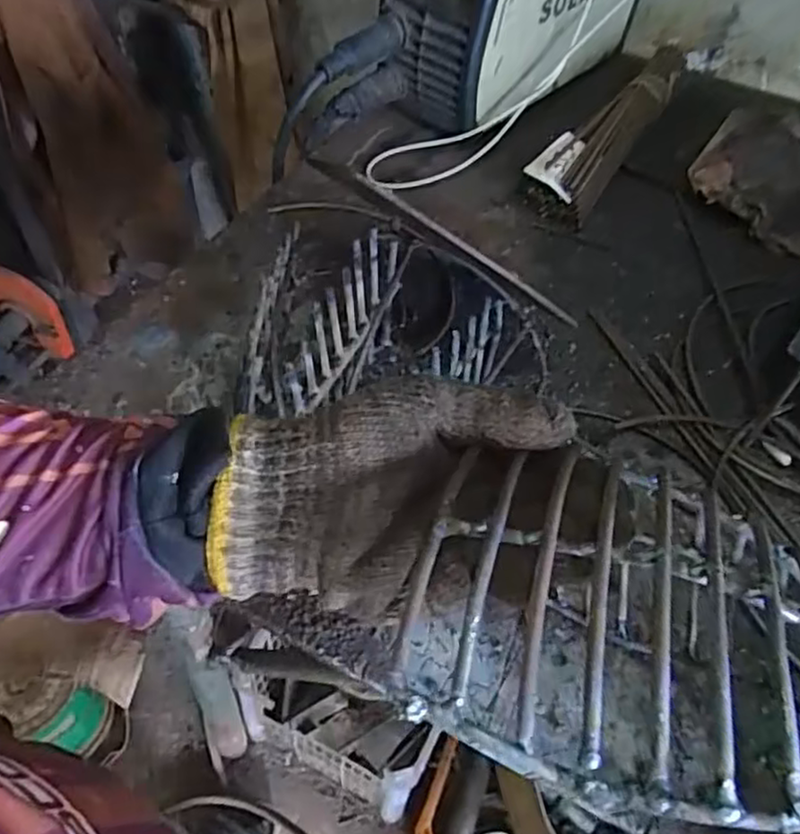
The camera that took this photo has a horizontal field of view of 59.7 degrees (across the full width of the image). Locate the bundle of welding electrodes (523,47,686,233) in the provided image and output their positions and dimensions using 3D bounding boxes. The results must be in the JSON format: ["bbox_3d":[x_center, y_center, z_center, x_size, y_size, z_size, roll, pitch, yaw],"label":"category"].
[{"bbox_3d":[0.244,-0.338,0.799,0.074,0.033,0.385,26,55,17],"label":"bundle of welding electrodes"}]

